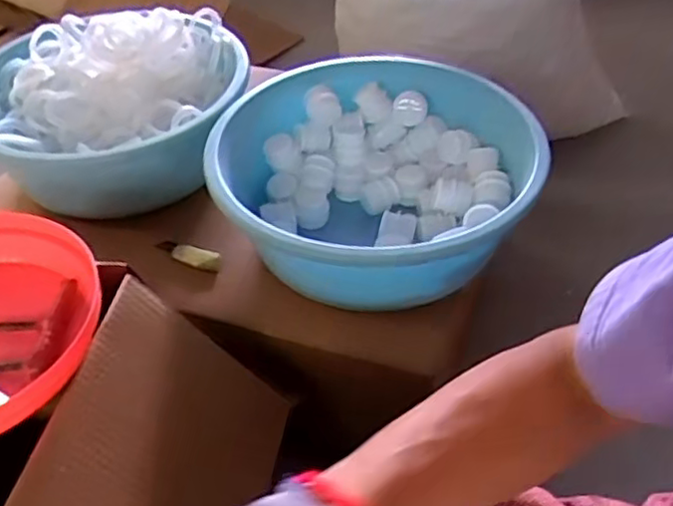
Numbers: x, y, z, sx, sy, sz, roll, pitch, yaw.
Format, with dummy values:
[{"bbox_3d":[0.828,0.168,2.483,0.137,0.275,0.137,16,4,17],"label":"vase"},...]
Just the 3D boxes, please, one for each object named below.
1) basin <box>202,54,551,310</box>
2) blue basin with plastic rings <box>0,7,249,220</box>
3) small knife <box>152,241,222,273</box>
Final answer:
[{"bbox_3d":[0.047,-0.094,0.858,0.385,0.153,0.432,-8,45,-5],"label":"basin"},{"bbox_3d":[-0.315,-0.211,0.956,0.350,0.177,0.368,-2,44,1],"label":"blue basin with plastic rings"},{"bbox_3d":[-0.183,0.000,0.814,0.090,0.017,0.027,15,47,17],"label":"small knife"}]

